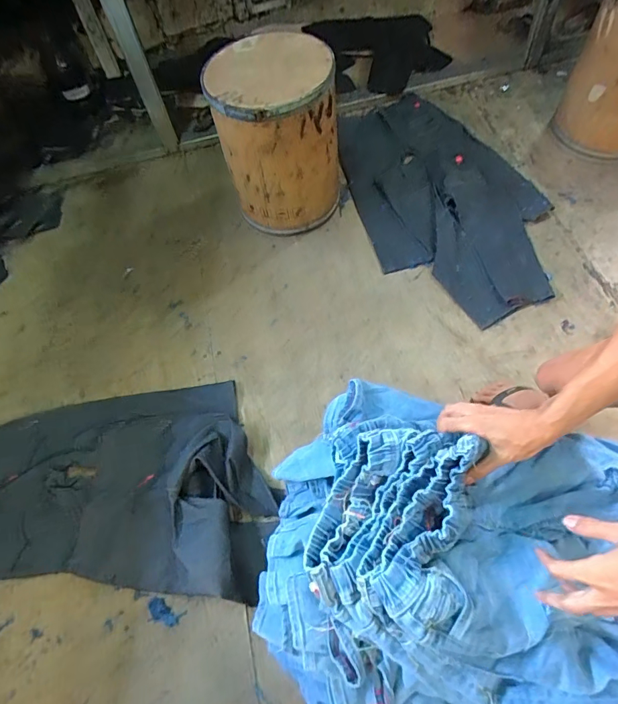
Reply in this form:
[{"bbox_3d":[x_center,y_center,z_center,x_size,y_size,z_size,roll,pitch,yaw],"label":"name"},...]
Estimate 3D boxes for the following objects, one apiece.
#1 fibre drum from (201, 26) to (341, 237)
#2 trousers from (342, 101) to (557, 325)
[{"bbox_3d":[-0.092,-0.670,1.354,0.365,0.467,0.340,-3,60,5],"label":"fibre drum"},{"bbox_3d":[0.455,-0.553,1.513,0.596,0.083,1.035,-19,60,-7],"label":"trousers"}]

